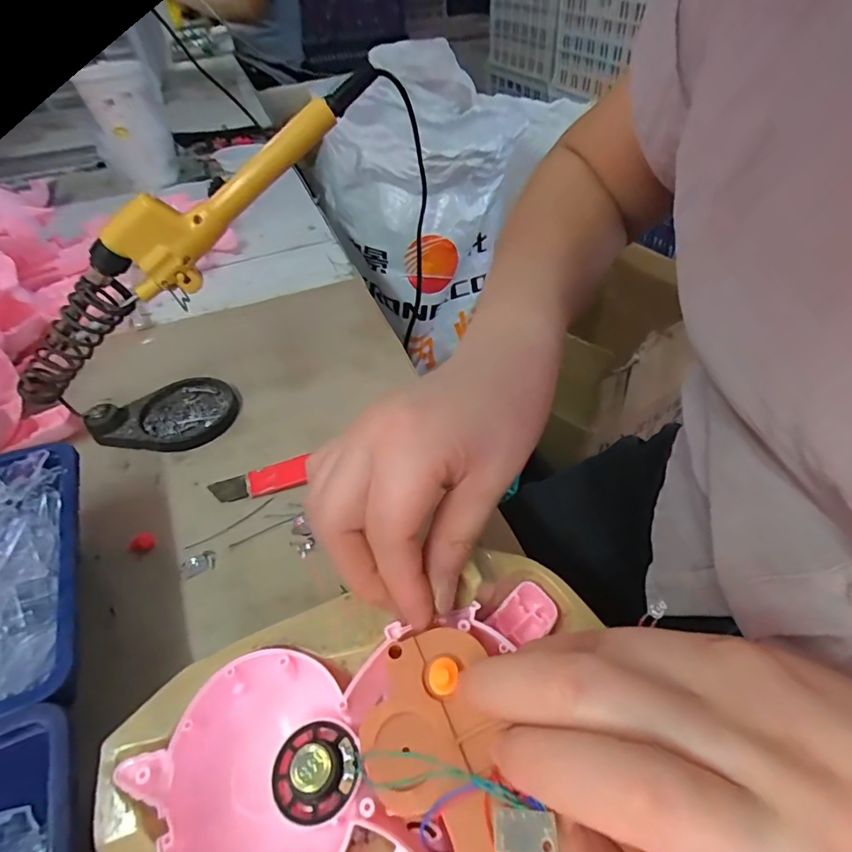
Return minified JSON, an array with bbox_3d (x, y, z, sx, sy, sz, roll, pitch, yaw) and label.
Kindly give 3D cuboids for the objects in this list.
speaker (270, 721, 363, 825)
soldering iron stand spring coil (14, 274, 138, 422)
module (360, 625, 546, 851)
[{"bbox_3d":[-0.036,0.114,0.164,0.027,0.012,0.027,-2,45,2],"label":"speaker"},{"bbox_3d":[-0.225,-0.045,0.306,0.121,0.027,0.024,-42,43,18],"label":"soldering iron stand spring coil"},{"bbox_3d":[0.011,0.102,0.140,0.044,0.017,0.087,-19,44,-20],"label":"module"}]

